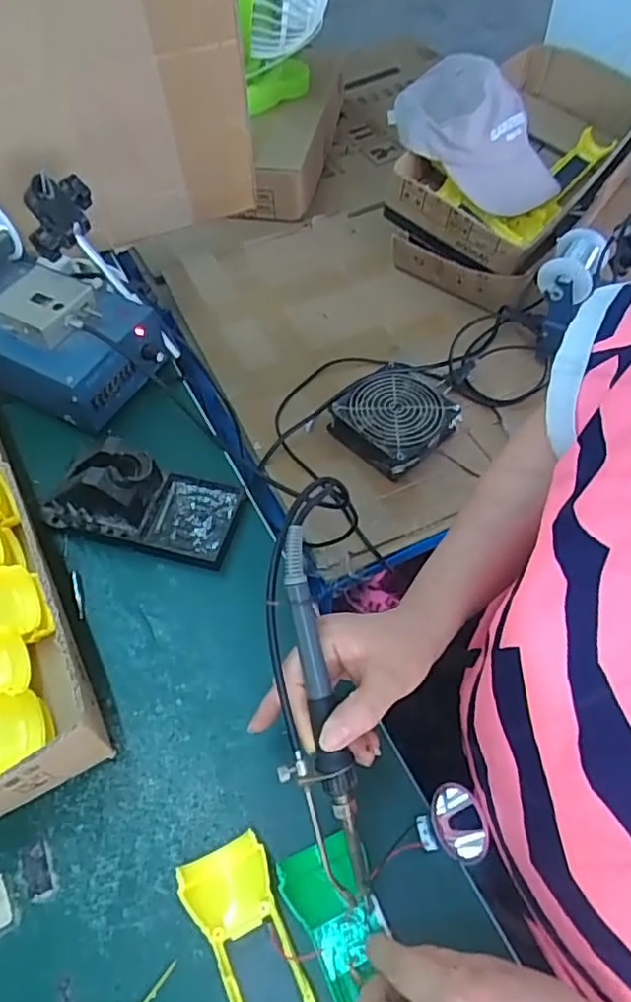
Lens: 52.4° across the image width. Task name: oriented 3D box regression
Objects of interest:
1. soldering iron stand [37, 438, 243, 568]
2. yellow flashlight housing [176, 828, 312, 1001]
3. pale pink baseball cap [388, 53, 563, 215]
[{"bbox_3d":[-0.143,-0.007,0.515,0.150,0.067,0.076,11,58,9],"label":"soldering iron stand"},{"bbox_3d":[-0.023,0.274,0.352,0.046,0.023,0.162,-24,60,-13],"label":"yellow flashlight housing"},{"bbox_3d":[0.225,-0.529,0.946,0.237,0.170,0.159,-31,62,-16],"label":"pale pink baseball cap"}]

